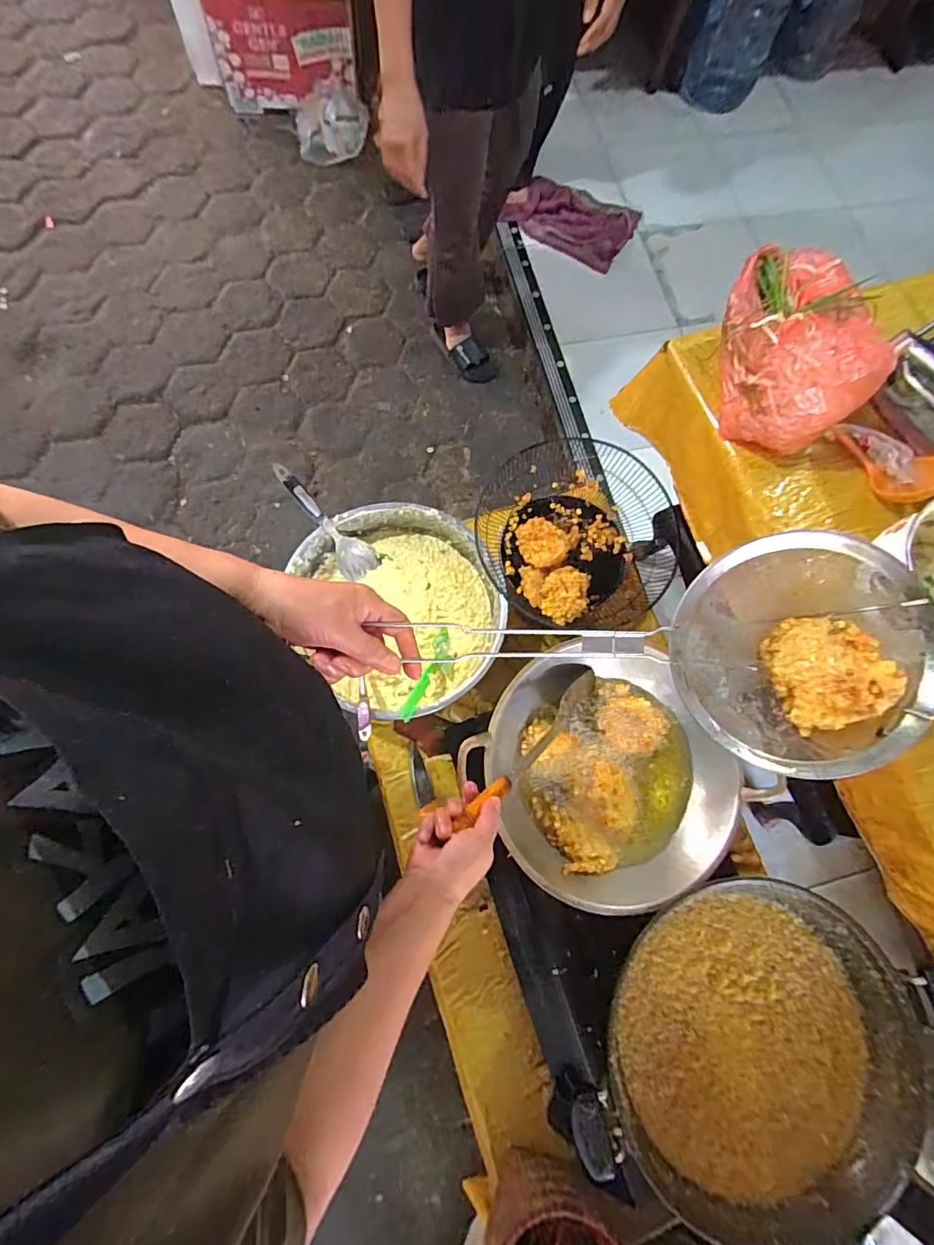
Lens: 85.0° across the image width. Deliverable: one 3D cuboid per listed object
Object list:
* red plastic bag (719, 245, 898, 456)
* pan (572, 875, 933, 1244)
[{"bbox_3d":[0.437,-0.357,0.675,0.173,0.122,0.220,-2,74,-5],"label":"red plastic bag"},{"bbox_3d":[0.385,0.555,0.649,0.375,0.087,0.403,34,74,6],"label":"pan"}]

